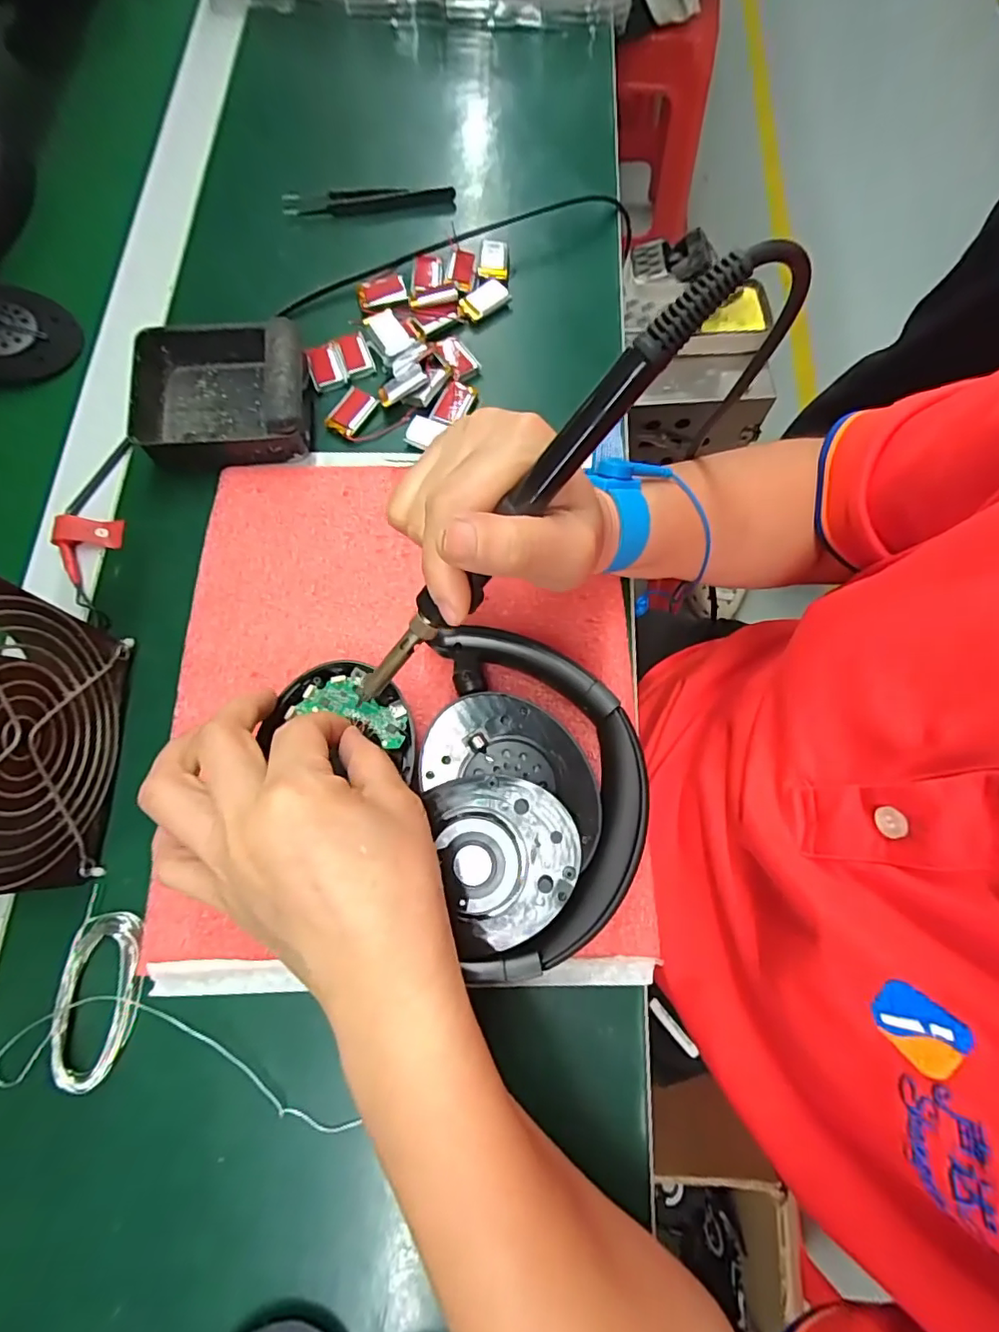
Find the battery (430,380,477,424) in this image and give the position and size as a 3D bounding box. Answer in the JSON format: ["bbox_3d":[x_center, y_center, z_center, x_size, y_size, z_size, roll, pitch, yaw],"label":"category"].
[{"bbox_3d":[-0.029,-0.162,0.351,0.020,0.007,0.031,24,75,7],"label":"battery"}]

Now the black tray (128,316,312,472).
[{"bbox_3d":[-0.163,-0.160,0.333,0.102,0.030,0.080,-4,74,-1],"label":"black tray"}]

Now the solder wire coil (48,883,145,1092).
[{"bbox_3d":[-0.177,0.143,0.252,0.036,0.006,0.076,4,74,2],"label":"solder wire coil"}]

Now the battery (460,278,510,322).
[{"bbox_3d":[-0.011,-0.242,0.376,0.035,0.008,0.020,-43,78,-11],"label":"battery"}]

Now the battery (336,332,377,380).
[{"bbox_3d":[-0.091,-0.197,0.361,0.018,0.008,0.025,-21,74,-5],"label":"battery"}]

